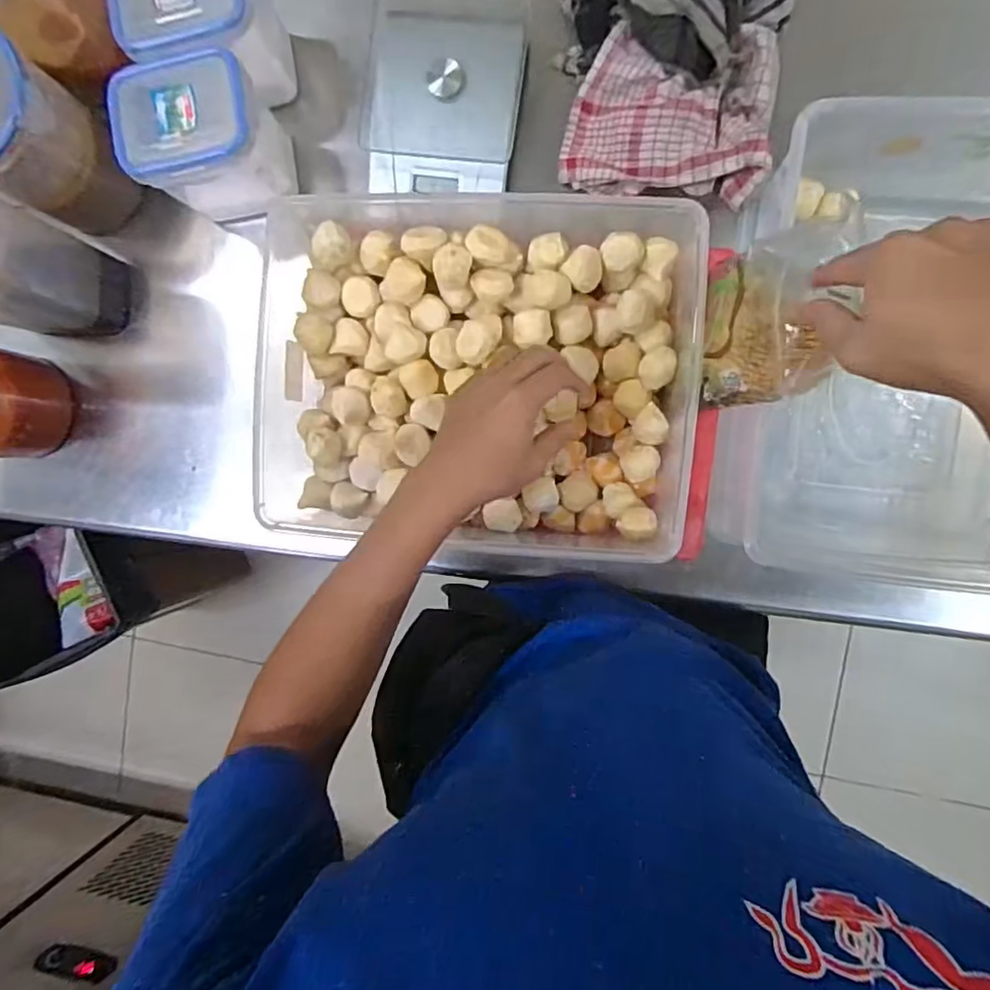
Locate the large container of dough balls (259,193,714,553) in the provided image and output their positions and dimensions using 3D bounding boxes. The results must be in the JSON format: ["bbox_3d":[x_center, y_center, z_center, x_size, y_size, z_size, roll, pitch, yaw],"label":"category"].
[{"bbox_3d":[-0.021,-0.100,0.523,0.370,0.100,0.297,5,94,7],"label":"large container of dough balls"}]

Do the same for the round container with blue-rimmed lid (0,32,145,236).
[{"bbox_3d":[-0.449,-0.343,0.567,0.113,0.161,0.113,0,93,8],"label":"round container with blue-rimmed lid"}]

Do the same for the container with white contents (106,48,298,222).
[{"bbox_3d":[-0.271,-0.334,0.565,0.127,0.126,0.097,-9,92,8],"label":"container with white contents"}]

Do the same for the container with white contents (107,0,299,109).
[{"bbox_3d":[-0.274,-0.432,0.557,0.126,0.110,0.115,1,93,8],"label":"container with white contents"}]

